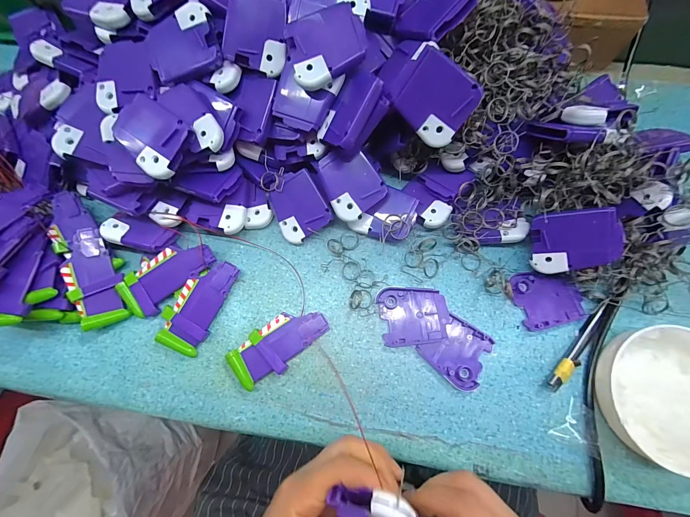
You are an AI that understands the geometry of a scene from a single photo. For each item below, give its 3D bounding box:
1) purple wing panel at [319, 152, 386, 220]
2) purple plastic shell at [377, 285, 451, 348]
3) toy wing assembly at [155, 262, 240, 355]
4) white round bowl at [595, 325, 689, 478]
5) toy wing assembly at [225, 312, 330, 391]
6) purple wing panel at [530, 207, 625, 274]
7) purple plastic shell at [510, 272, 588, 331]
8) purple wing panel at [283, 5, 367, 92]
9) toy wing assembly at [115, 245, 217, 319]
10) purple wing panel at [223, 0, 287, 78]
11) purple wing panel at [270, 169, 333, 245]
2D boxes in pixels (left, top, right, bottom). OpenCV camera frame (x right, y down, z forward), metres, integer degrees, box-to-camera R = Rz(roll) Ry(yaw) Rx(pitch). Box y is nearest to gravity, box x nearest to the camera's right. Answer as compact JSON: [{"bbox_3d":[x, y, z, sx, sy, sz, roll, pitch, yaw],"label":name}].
[{"bbox_3d":[0.004,-0.070,0.284,0.051,0.004,0.060,-37,94,0],"label":"purple wing panel"},{"bbox_3d":[0.063,0.052,0.284,0.060,0.007,0.053,-6,75,0],"label":"purple plastic shell"},{"bbox_3d":[-0.136,0.042,0.283,0.040,0.007,0.086,25,82,-8],"label":"toy wing assembly"},{"bbox_3d":[0.258,0.108,0.247,0.103,0.026,0.104,0,75,2],"label":"white round bowl"},{"bbox_3d":[-0.059,0.076,0.278,0.089,0.012,0.041,-34,77,-7],"label":"toy wing assembly"},{"bbox_3d":[0.192,-0.014,0.259,0.061,0.005,0.051,-3,103,32],"label":"purple wing panel"},{"bbox_3d":[0.186,0.035,0.282,0.058,0.010,0.050,-14,75,-2],"label":"purple plastic shell"},{"bbox_3d":[-0.014,-0.167,0.243,0.059,0.006,0.049,-20,95,3],"label":"purple wing panel"},{"bbox_3d":[-0.167,0.015,0.292,0.085,0.017,0.040,-43,78,-9],"label":"toy wing assembly"},{"bbox_3d":[-0.071,-0.190,0.254,0.049,0.004,0.061,13,110,-11],"label":"purple wing panel"},{"bbox_3d":[-0.045,-0.048,0.296,0.049,0.004,0.056,-29,93,10],"label":"purple wing panel"}]

